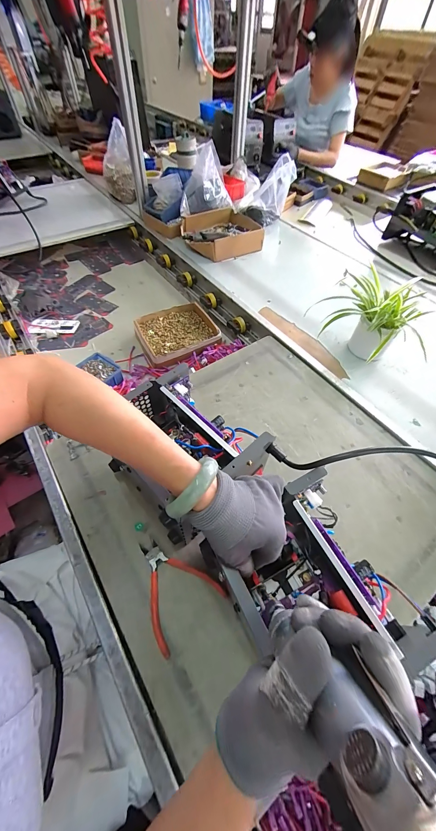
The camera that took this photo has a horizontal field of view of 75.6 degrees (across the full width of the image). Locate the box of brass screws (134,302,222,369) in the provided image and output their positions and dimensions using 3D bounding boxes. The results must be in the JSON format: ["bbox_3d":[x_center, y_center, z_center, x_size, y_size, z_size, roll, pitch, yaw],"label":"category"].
[{"bbox_3d":[-0.120,-0.245,0.832,0.223,0.042,0.204,-22,59,-15],"label":"box of brass screws"}]

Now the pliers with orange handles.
[{"bbox_3d":[-0.074,0.254,0.423,0.109,0.011,0.135,-38,64,-23],"label":"pliers with orange handles"}]

